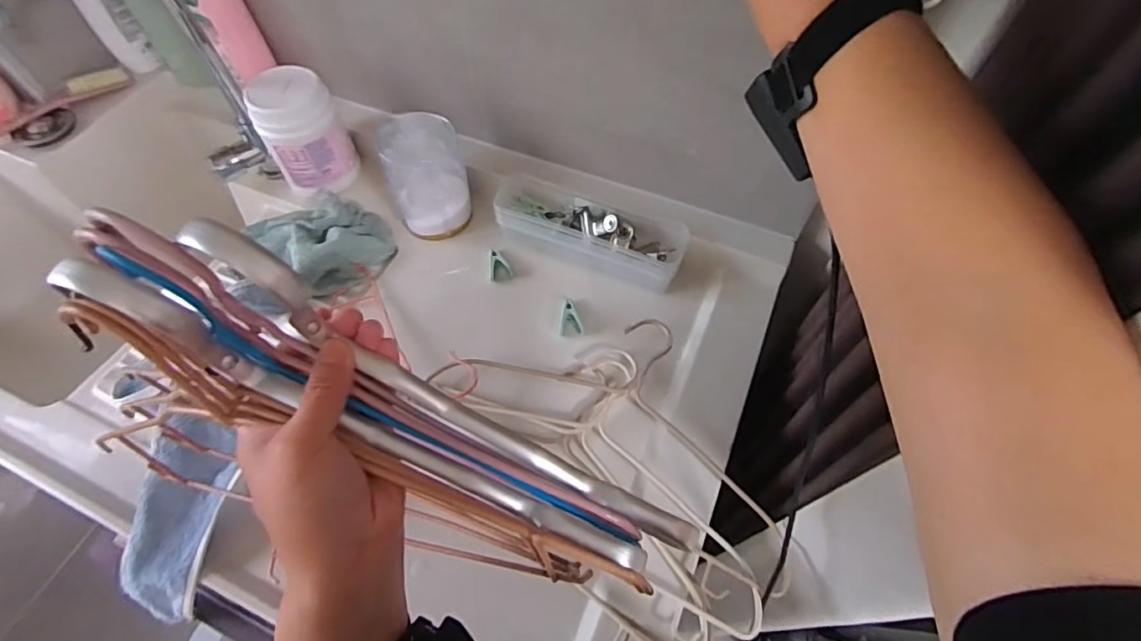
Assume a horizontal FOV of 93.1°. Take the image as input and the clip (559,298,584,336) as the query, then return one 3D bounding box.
[{"bbox_3d":[0.000,-0.006,0.686,0.028,0.010,0.051,-3,59,-1],"label":"clip"}]

